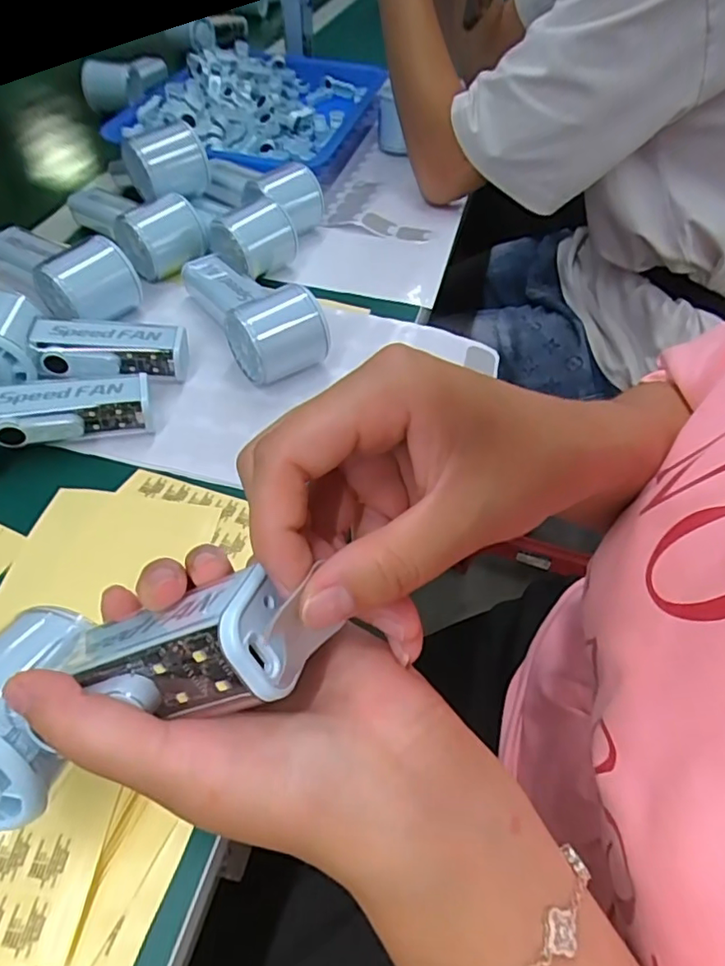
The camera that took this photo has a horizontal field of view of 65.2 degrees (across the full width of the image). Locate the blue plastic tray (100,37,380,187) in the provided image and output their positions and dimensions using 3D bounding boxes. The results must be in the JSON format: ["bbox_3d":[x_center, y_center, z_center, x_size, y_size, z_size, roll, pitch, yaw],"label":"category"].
[{"bbox_3d":[-0.142,-0.486,0.712,0.295,0.027,0.336,13,52,11],"label":"blue plastic tray"}]

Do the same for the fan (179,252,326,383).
[{"bbox_3d":[-0.090,-0.140,0.435,0.060,0.056,0.156,-31,60,-21],"label":"fan"}]

